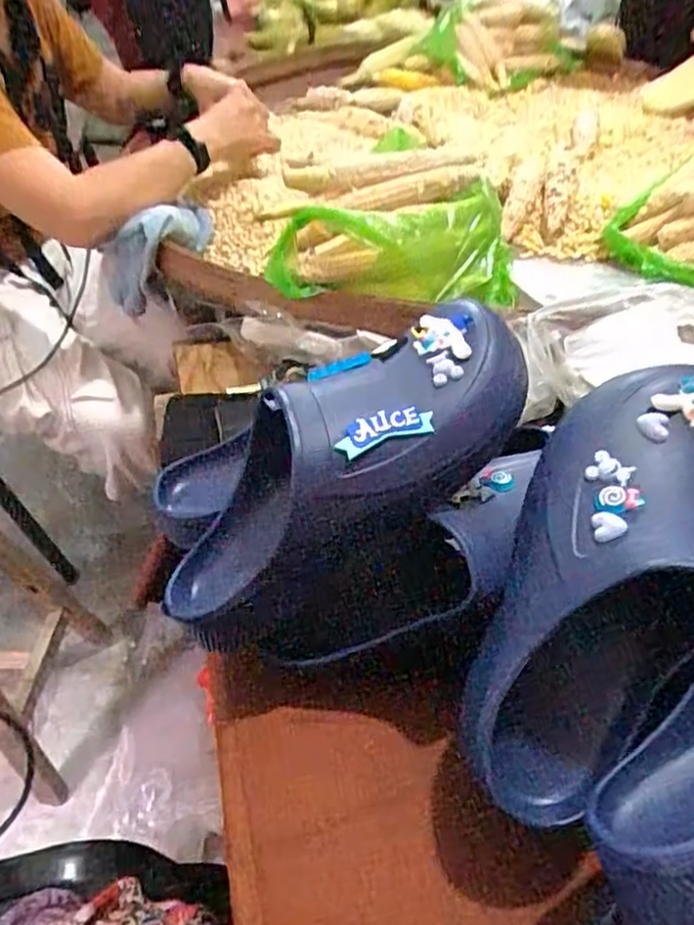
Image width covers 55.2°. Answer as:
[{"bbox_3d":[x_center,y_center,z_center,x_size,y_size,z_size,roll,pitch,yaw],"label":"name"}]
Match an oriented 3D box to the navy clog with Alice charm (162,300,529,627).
[{"bbox_3d":[-0.015,-0.002,0.439,0.292,0.088,0.129,-37,49,6],"label":"navy clog with Alice charm"}]

